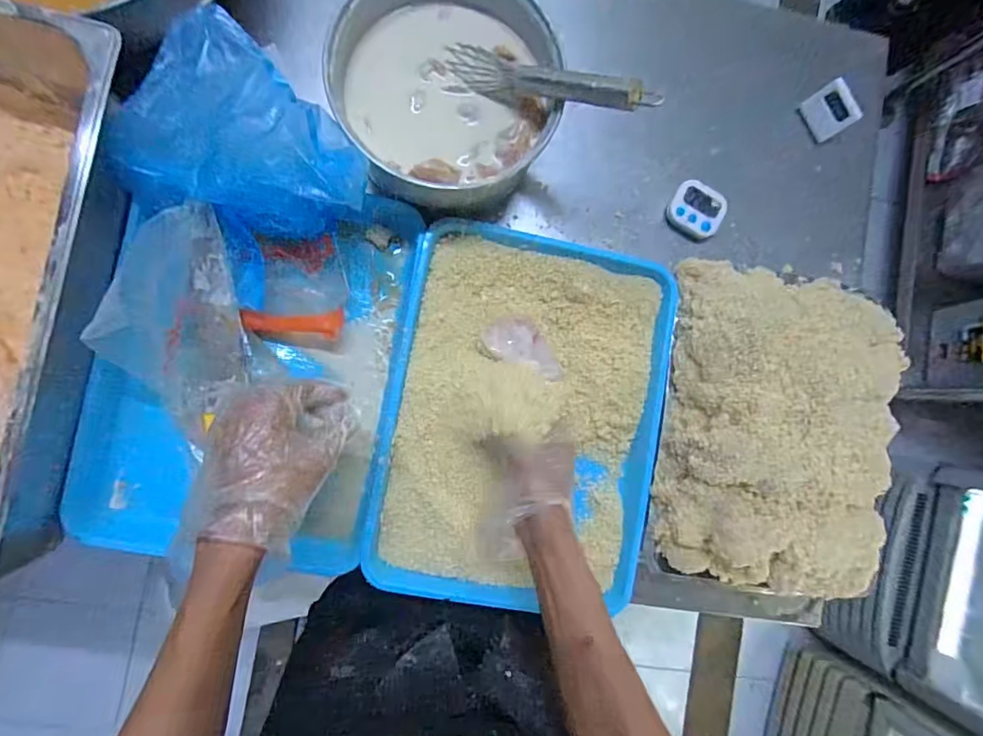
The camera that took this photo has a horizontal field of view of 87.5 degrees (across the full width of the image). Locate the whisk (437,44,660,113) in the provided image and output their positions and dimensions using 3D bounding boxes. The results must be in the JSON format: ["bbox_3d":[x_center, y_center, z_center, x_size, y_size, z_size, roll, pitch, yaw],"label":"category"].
[{"bbox_3d":[0.050,-0.281,0.513,0.240,0.045,0.055,29,83,31],"label":"whisk"}]

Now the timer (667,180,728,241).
[{"bbox_3d":[0.261,-0.201,0.651,0.066,0.016,0.068,28,84,-5],"label":"timer"}]

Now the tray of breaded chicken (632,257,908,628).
[{"bbox_3d":[0.318,0.098,0.590,0.253,0.120,0.398,12,86,-6],"label":"tray of breaded chicken"}]

